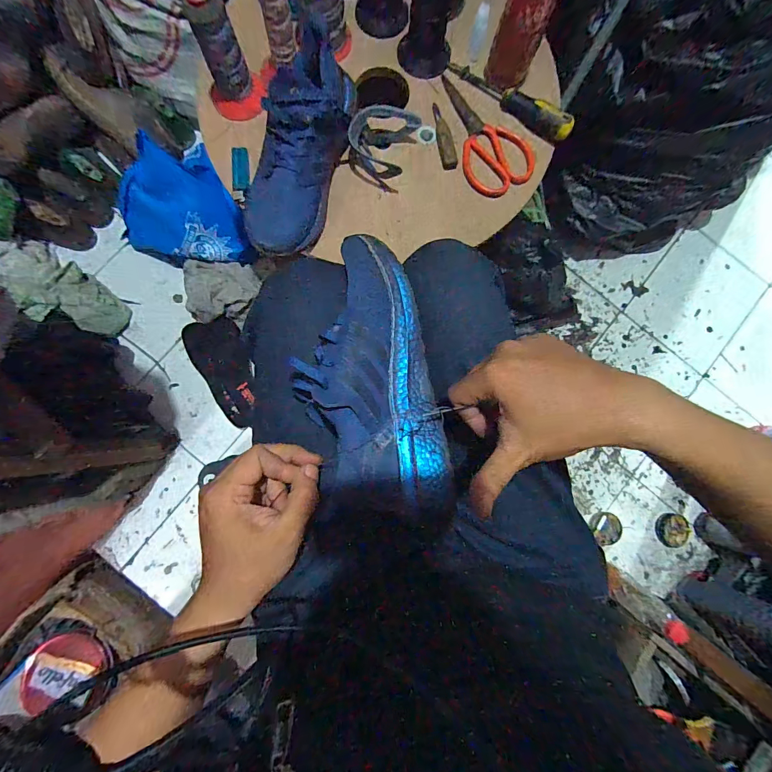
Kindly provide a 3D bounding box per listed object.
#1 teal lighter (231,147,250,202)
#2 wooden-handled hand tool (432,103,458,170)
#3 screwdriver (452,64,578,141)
[{"bbox_3d":[-0.210,-0.308,0.535,0.024,0.012,0.077,-3,84,-3],"label":"teal lighter"},{"bbox_3d":[0.086,-0.374,0.552,0.022,0.012,0.101,-12,84,-4],"label":"wooden-handled hand tool"},{"bbox_3d":[0.186,-0.429,0.544,0.201,0.033,0.032,42,84,2],"label":"screwdriver"}]

